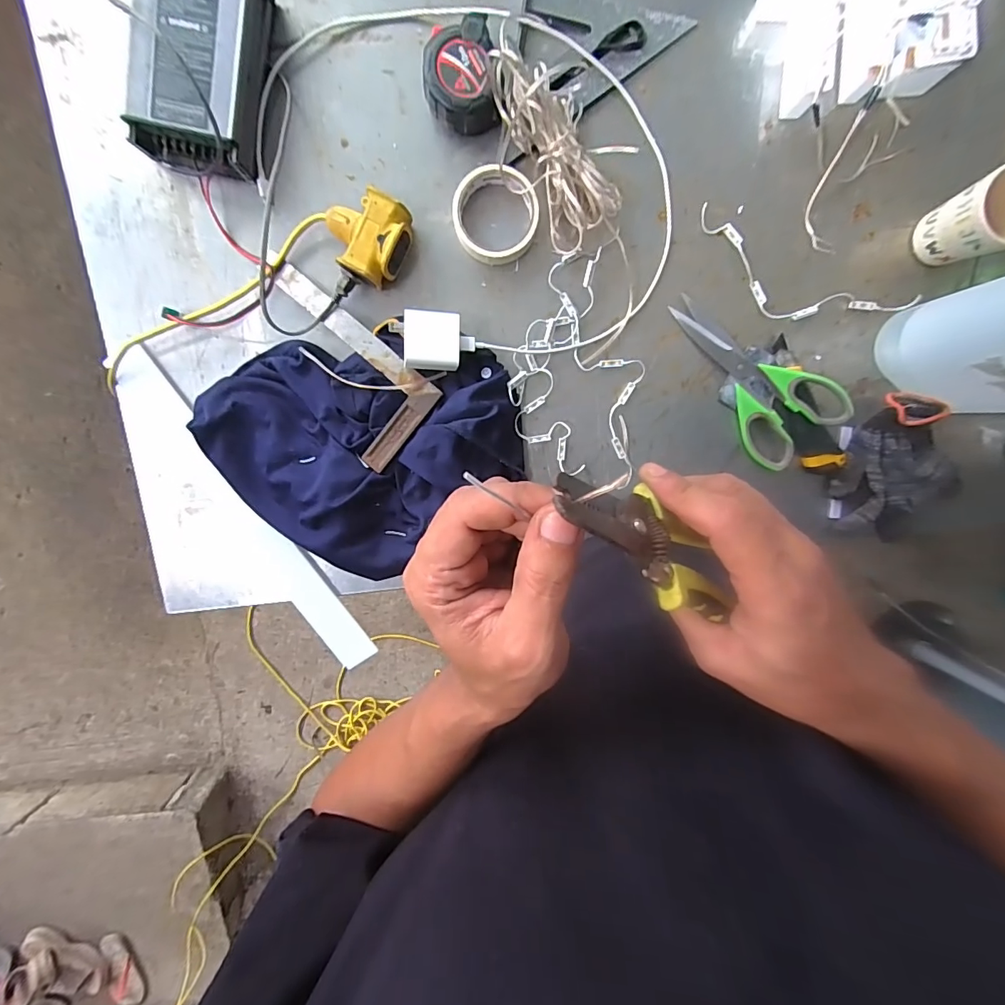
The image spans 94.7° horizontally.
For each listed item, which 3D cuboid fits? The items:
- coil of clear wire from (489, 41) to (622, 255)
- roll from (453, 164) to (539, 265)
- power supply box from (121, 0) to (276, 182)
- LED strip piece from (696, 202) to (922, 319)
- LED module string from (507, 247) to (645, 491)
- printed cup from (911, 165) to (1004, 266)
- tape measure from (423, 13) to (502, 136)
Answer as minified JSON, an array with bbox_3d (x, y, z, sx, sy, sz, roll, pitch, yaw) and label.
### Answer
[{"bbox_3d":[0.058,-0.358,0.473,0.086,0.049,0.180,-25,97,2],"label":"coil of clear wire"},{"bbox_3d":[-0.007,-0.303,0.494,0.088,0.031,0.085,0,98,-1],"label":"roll"},{"bbox_3d":[-0.295,-0.429,0.456,0.114,0.058,0.180,13,97,-3],"label":"power supply box"},{"bbox_3d":[0.323,-0.240,0.513,0.255,0.016,0.074,23,97,-4],"label":"LED strip piece"},{"bbox_3d":[0.086,-0.150,0.522,0.147,0.017,0.239,5,97,-2],"label":"LED module string"},{"bbox_3d":[0.481,-0.285,0.470,0.067,0.090,0.073,-17,97,1],"label":"printed cup"},{"bbox_3d":[-0.043,-0.421,0.469,0.070,0.044,0.082,-10,98,0],"label":"tape measure"}]

